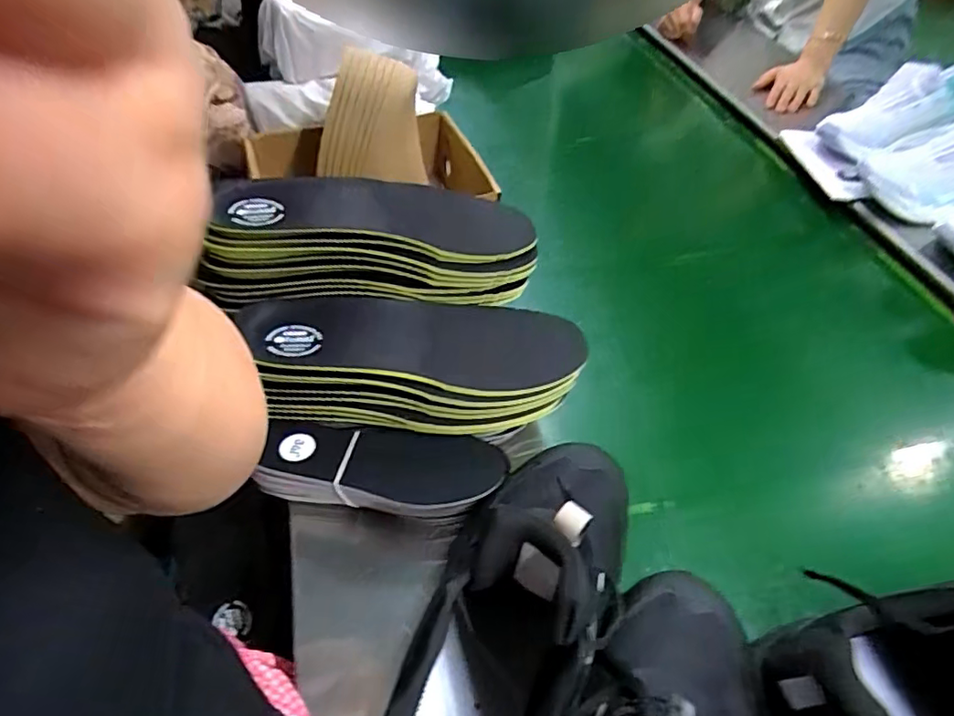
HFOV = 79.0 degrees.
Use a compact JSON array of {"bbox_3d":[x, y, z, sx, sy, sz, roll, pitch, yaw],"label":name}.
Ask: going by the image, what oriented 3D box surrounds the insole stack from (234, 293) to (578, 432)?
[{"bbox_3d":[-0.047,-0.005,0.492,0.274,0.073,0.113,0,48,-1],"label":"insole stack"}]

